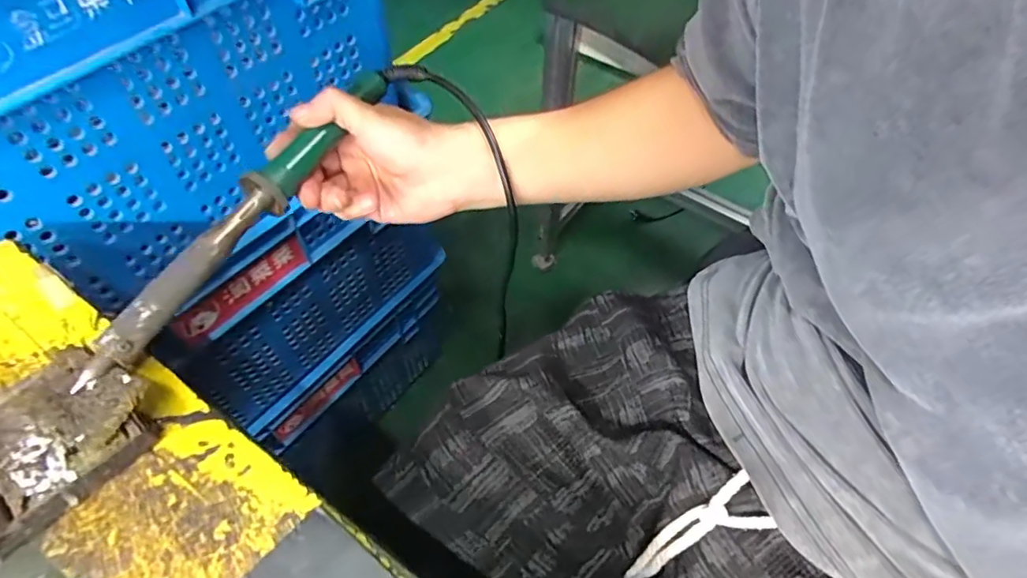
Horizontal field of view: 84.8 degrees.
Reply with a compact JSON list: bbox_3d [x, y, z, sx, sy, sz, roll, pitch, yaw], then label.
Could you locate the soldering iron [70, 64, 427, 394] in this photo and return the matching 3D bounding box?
[{"bbox_3d":[-0.148,-0.059,0.346,0.029,0.020,0.279,24,61,16],"label":"soldering iron"}]

